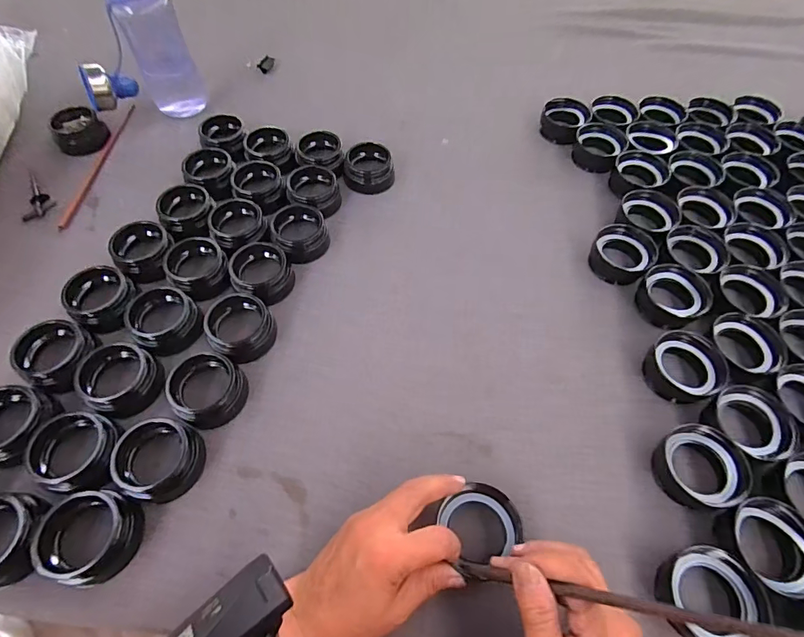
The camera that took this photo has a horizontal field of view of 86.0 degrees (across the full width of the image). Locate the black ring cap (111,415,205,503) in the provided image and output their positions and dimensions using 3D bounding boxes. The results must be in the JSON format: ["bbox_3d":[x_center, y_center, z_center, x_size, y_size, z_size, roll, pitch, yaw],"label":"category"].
[{"bbox_3d":[-0.213,0.119,0.371,0.075,0.024,0.065,13,59,7],"label":"black ring cap"}]

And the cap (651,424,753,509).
[{"bbox_3d":[0.261,0.131,0.380,0.064,0.037,0.067,1,58,-1],"label":"cap"}]

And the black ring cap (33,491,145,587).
[{"bbox_3d":[-0.245,0.169,0.334,0.067,0.027,0.063,1,58,-1],"label":"black ring cap"}]

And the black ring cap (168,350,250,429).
[{"bbox_3d":[-0.181,0.066,0.401,0.063,0.032,0.063,1,58,-1],"label":"black ring cap"}]

